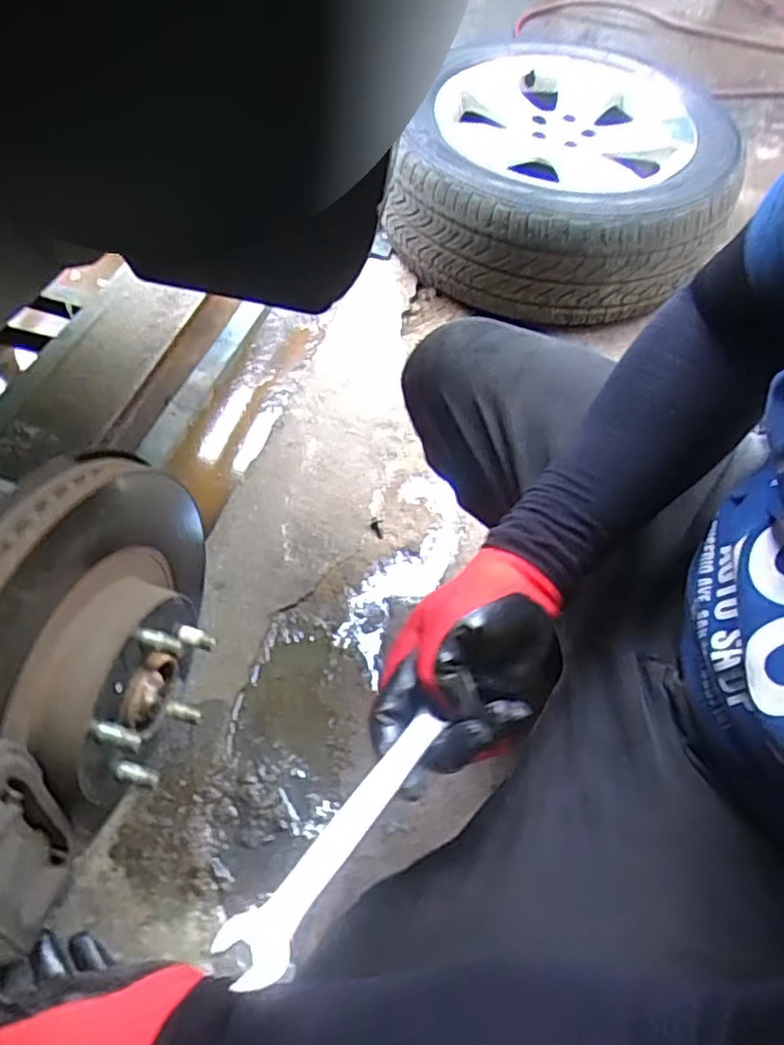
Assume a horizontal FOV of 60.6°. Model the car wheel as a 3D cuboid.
[{"bbox_3d":[0.323,-0.652,1.286,0.540,0.240,0.616,11,55,3],"label":"car wheel"}]

